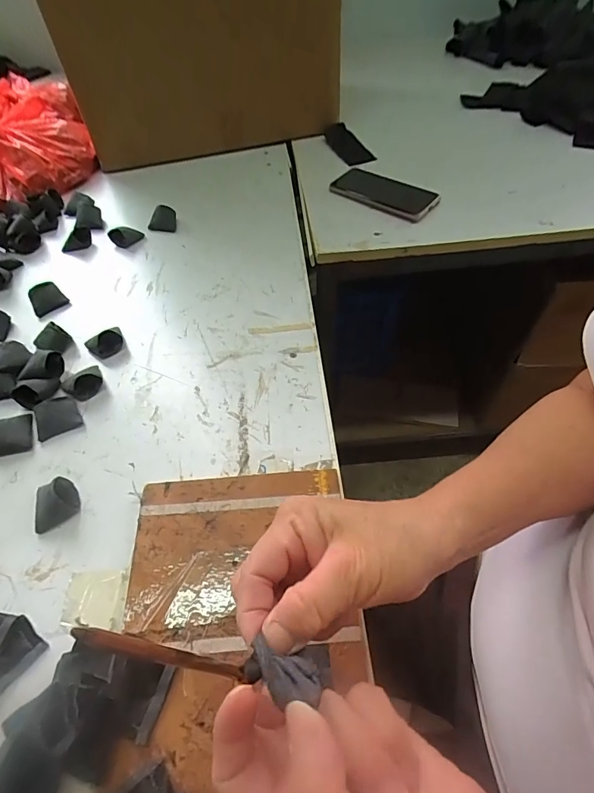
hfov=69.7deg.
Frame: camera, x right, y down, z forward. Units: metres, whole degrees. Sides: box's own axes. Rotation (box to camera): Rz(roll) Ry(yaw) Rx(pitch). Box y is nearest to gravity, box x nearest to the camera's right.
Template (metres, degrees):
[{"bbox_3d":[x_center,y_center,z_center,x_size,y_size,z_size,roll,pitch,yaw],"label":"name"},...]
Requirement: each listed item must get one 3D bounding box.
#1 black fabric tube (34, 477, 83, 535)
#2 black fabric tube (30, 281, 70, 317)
[{"bbox_3d":[-0.218,0.093,0.380,0.036,0.028,0.040,-13,55,-7],"label":"black fabric tube"},{"bbox_3d":[-0.321,-0.127,0.547,0.041,0.023,0.033,-37,61,-22],"label":"black fabric tube"}]

